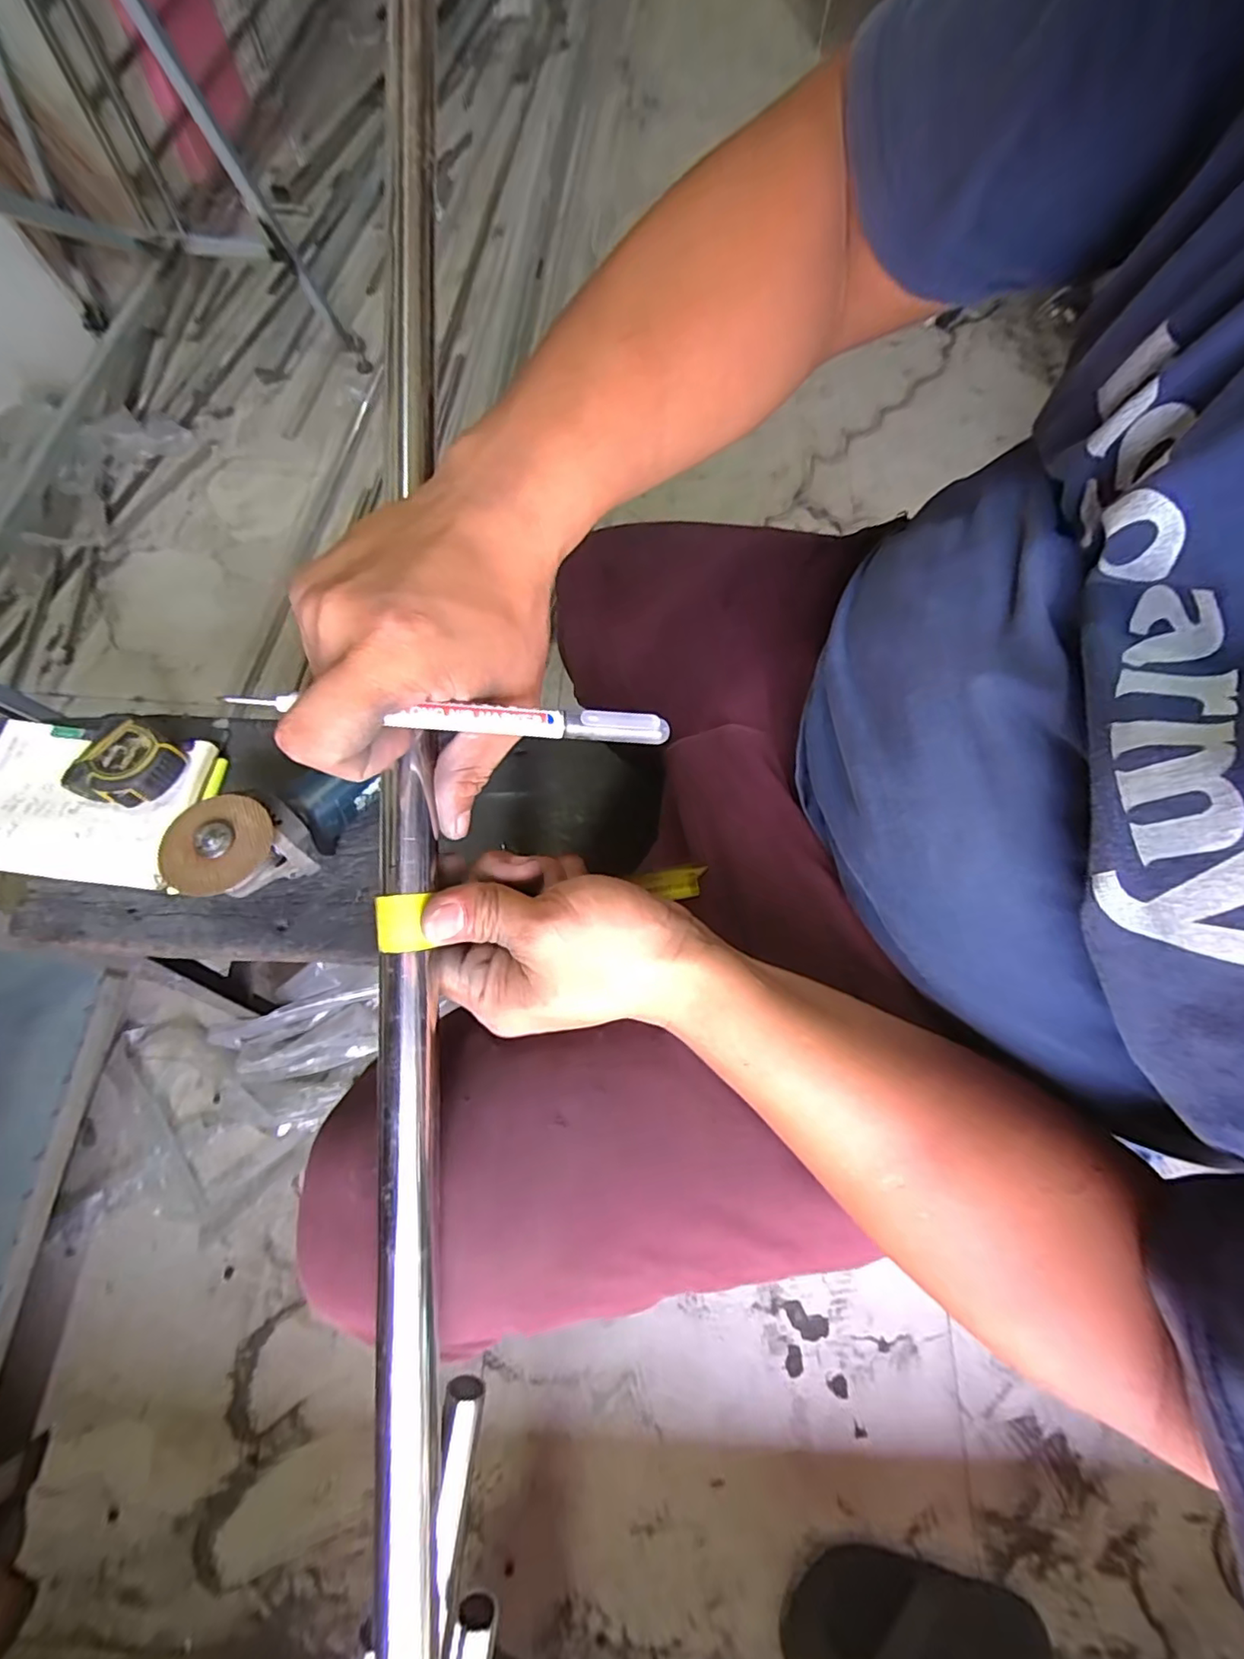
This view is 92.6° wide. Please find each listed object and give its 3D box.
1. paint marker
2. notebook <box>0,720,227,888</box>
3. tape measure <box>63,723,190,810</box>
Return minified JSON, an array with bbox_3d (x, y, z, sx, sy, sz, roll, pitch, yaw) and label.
[{"bbox_3d":[-0.060,-0.044,0.233,0.161,0.010,0.009,2,68,-14],"label":"paint marker"},{"bbox_3d":[-0.514,-0.027,0.569,0.210,0.023,0.148,6,68,0],"label":"notebook"},{"bbox_3d":[-0.460,-0.057,0.555,0.077,0.037,0.083,29,70,9],"label":"tape measure"}]

